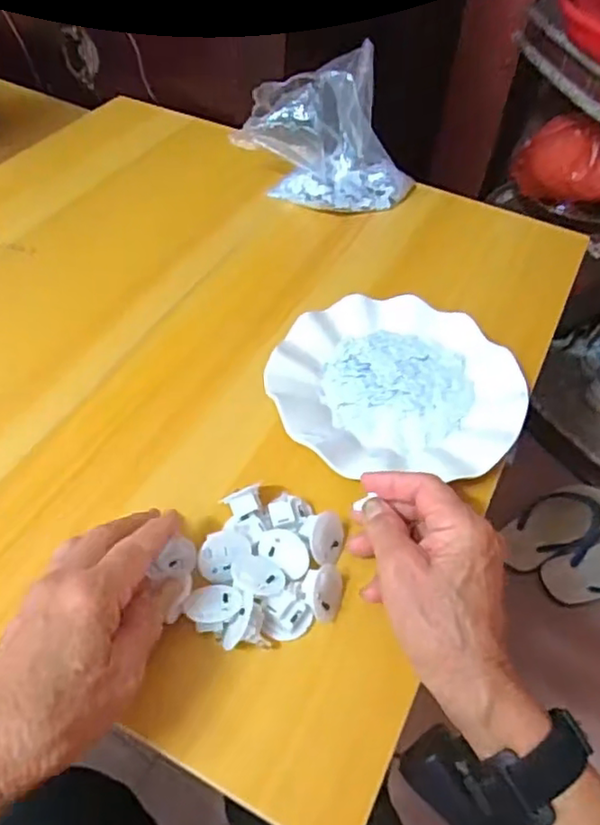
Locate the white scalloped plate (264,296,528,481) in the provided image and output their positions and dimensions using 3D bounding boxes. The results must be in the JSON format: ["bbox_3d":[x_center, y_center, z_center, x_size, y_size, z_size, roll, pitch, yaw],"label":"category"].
[{"bbox_3d":[0.073,-0.021,0.483,0.183,0.025,0.170,1,51,-1],"label":"white scalloped plate"}]

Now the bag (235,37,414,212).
[{"bbox_3d":[0.027,-0.285,0.642,0.157,0.112,0.121,32,56,22],"label":"bag"}]

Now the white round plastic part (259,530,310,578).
[{"bbox_3d":[-0.007,0.085,0.384,0.033,0.008,0.026,41,68,11],"label":"white round plastic part"}]

